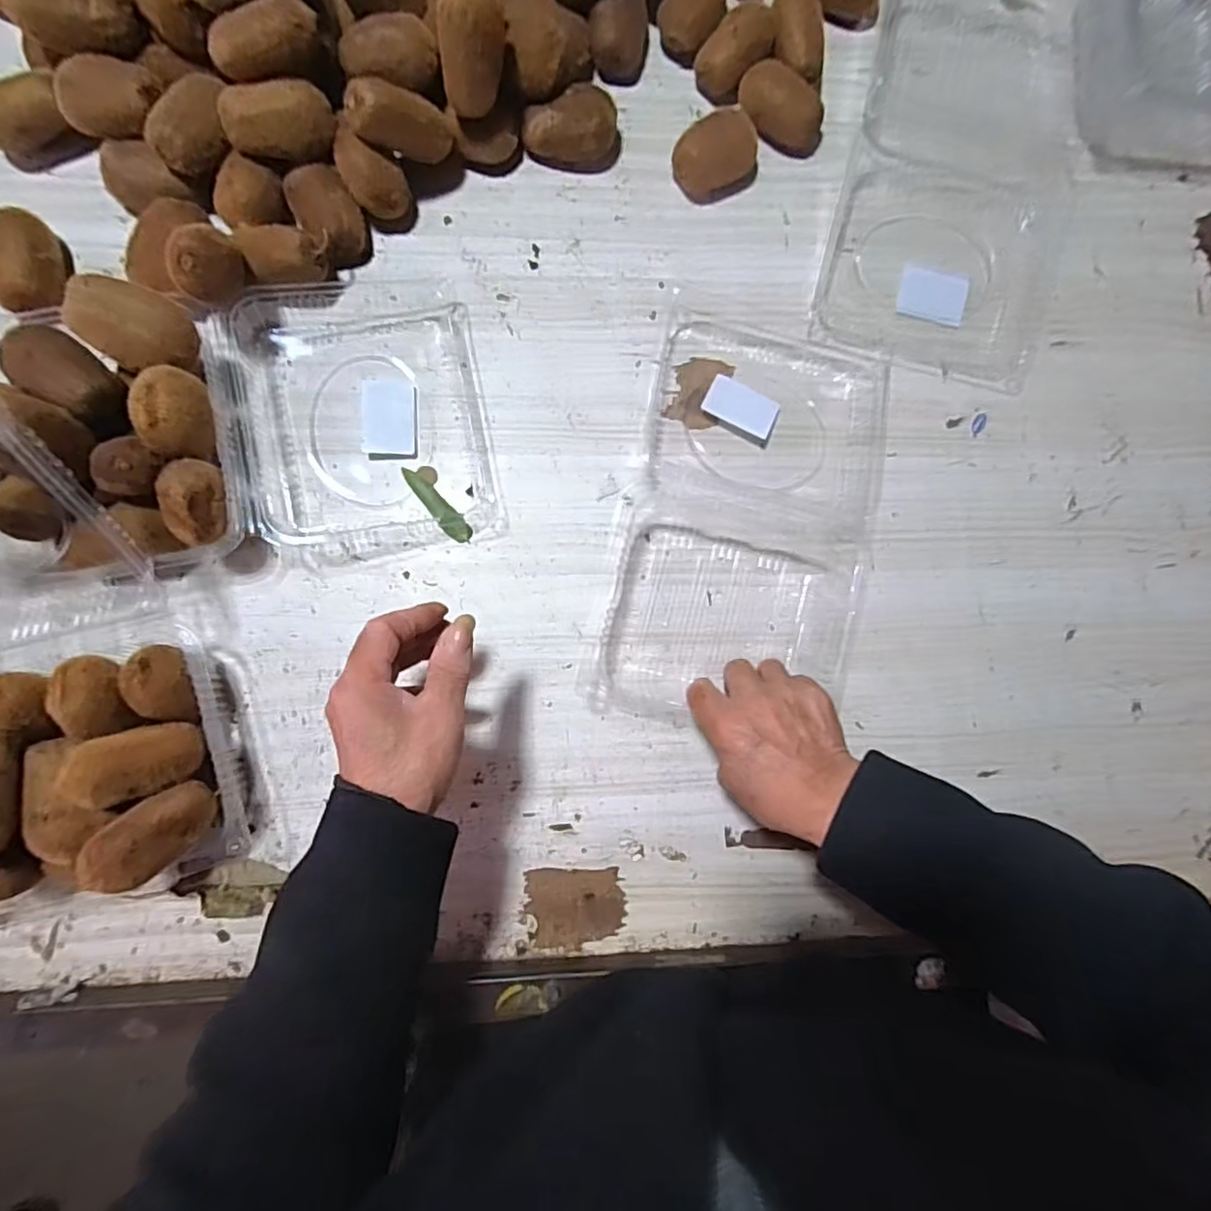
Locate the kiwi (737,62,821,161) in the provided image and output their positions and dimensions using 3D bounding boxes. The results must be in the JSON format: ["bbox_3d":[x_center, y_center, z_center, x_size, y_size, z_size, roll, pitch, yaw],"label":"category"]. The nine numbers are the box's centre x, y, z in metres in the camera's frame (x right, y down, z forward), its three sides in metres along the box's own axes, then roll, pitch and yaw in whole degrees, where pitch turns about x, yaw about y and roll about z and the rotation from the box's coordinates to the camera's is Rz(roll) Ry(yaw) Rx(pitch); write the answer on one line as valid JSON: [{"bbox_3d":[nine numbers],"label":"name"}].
[{"bbox_3d":[0.151,-0.424,0.539,0.080,0.037,0.045,38,85,-1],"label":"kiwi"}]

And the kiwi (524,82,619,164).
[{"bbox_3d":[-0.029,-0.393,0.522,0.076,0.040,0.051,1,86,-3],"label":"kiwi"}]

